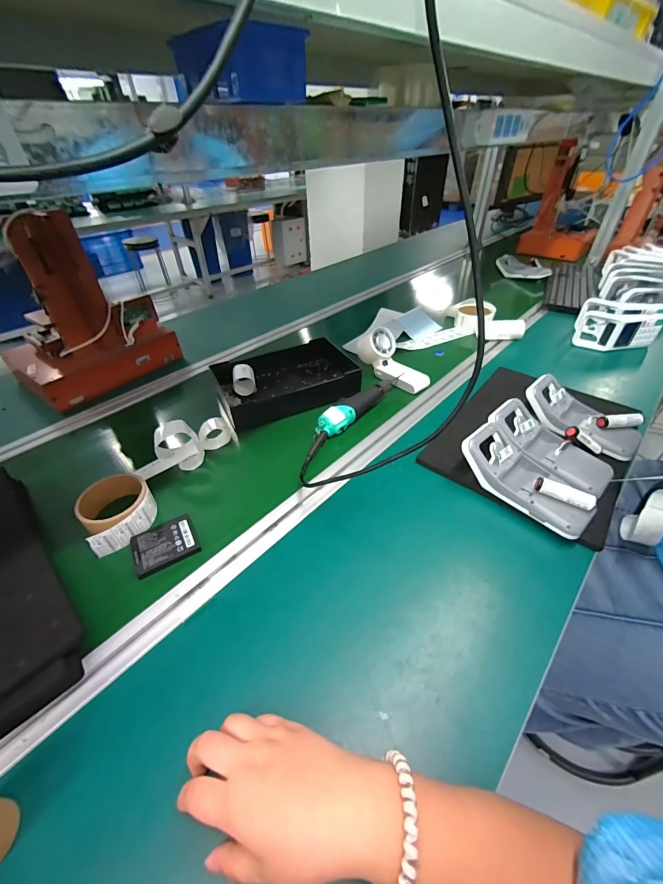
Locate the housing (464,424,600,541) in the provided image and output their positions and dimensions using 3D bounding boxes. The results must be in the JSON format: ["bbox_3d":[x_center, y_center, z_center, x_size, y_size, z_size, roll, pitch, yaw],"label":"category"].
[{"bbox_3d":[0.258,0.046,0.469,0.164,0.060,0.080,31,51,32],"label":"housing"}]

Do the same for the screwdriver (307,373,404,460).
[{"bbox_3d":[0.039,-0.059,0.625,0.039,0.035,0.253,30,51,31],"label":"screwdriver"}]

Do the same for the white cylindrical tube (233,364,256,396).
[{"bbox_3d":[-0.170,-0.122,0.695,0.041,0.040,0.054,-10,42,-8],"label":"white cylindrical tube"}]

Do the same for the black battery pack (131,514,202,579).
[{"bbox_3d":[-0.210,0.127,0.448,0.073,0.011,0.064,-23,46,-22],"label":"black battery pack"}]

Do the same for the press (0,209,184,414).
[{"bbox_3d":[-0.501,-0.261,0.682,0.197,0.277,0.271,25,48,27],"label":"press"}]

